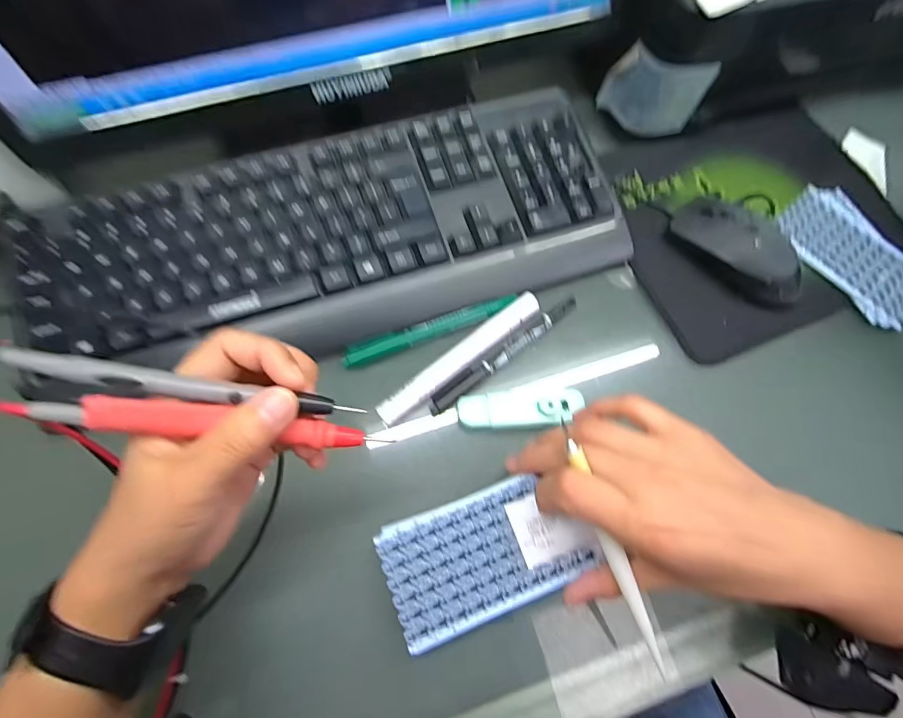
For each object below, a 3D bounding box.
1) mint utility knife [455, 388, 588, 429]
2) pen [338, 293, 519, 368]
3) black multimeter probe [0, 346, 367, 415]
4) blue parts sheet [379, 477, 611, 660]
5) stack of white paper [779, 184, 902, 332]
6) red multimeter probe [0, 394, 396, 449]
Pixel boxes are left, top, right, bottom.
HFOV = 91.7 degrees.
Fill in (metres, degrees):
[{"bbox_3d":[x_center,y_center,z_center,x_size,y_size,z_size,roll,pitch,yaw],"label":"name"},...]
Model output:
[{"bbox_3d":[0.048,0.035,0.304,0.085,0.010,0.025,-1,70,-3],"label":"mint utility knife"},{"bbox_3d":[-0.015,-0.023,0.327,0.133,0.009,0.014,-20,72,-10],"label":"pen"},{"bbox_3d":[-0.110,0.013,0.190,0.138,0.009,0.012,11,69,-14],"label":"black multimeter probe"},{"bbox_3d":[0.022,0.115,0.262,0.120,0.012,0.067,-19,72,-9],"label":"blue parts sheet"},{"bbox_3d":[0.338,-0.089,0.368,0.080,0.006,0.129,-26,73,-11],"label":"stack of white paper"},{"bbox_3d":[-0.100,0.027,0.191,0.144,0.009,0.016,9,69,-19],"label":"red multimeter probe"}]

